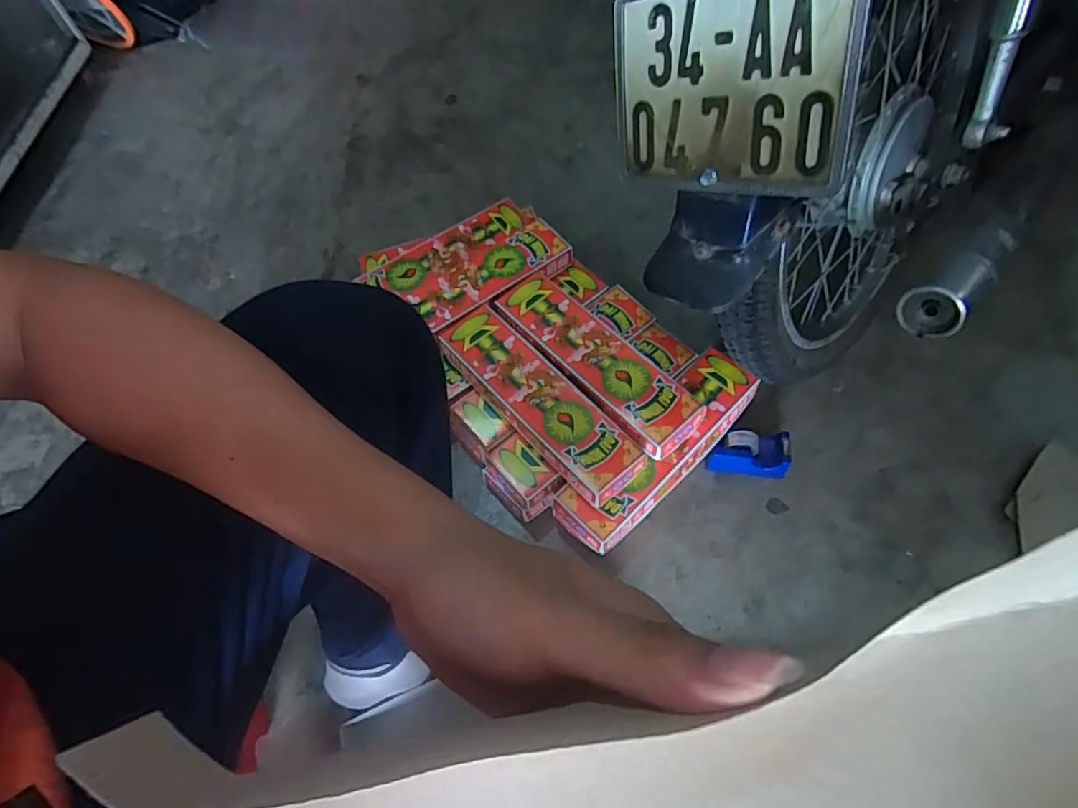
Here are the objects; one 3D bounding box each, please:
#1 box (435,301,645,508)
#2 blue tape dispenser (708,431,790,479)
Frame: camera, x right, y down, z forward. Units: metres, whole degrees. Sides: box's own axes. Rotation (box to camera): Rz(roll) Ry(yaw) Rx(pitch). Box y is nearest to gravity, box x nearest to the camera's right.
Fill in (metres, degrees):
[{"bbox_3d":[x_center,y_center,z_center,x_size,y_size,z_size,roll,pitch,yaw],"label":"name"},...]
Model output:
[{"bbox_3d":[-0.006,-0.007,0.731,0.091,0.033,0.315,-37,64,-18],"label":"box"},{"bbox_3d":[0.280,0.066,0.766,0.112,0.042,0.052,-2,59,2],"label":"blue tape dispenser"}]

